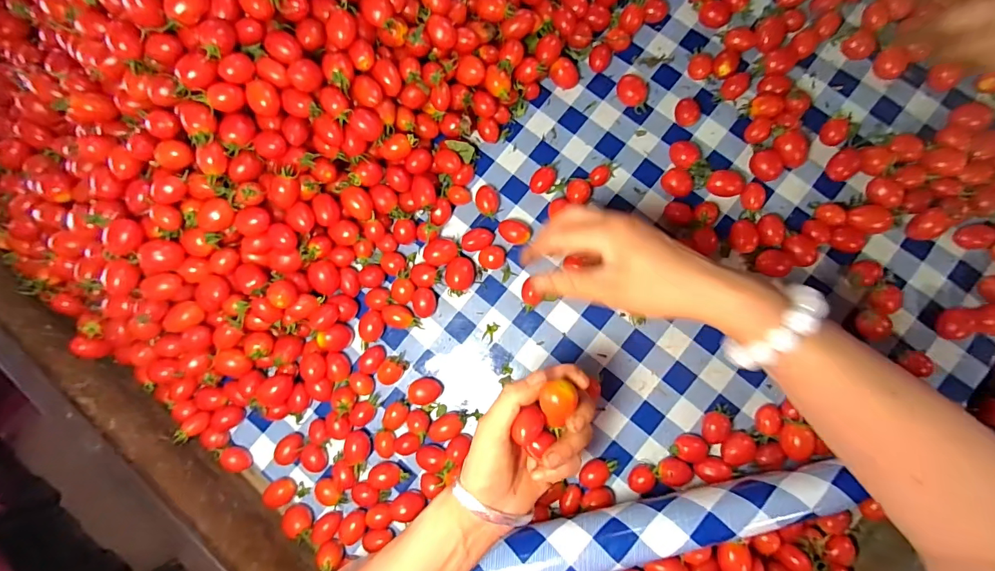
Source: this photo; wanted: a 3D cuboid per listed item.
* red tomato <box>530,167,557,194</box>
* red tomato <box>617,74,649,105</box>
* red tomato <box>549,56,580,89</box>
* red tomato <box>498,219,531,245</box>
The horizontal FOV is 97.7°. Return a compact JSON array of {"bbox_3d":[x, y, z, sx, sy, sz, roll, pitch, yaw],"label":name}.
[{"bbox_3d":[0.047,-0.109,0.450,0.020,0.016,0.034,36,86,8],"label":"red tomato"},{"bbox_3d":[0.140,-0.202,0.453,0.033,0.021,0.025,42,86,8],"label":"red tomato"},{"bbox_3d":[0.071,-0.225,0.460,0.030,0.022,0.029,10,83,5],"label":"red tomato"},{"bbox_3d":[0.017,-0.055,0.442,0.031,0.016,0.026,28,85,7],"label":"red tomato"}]

